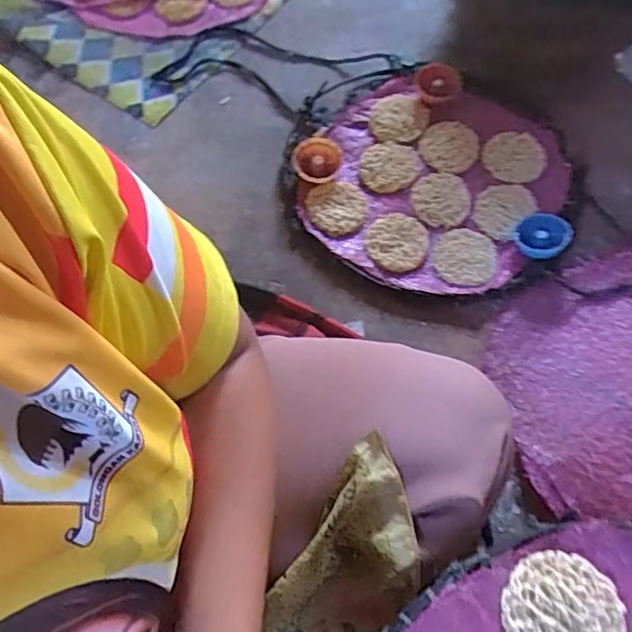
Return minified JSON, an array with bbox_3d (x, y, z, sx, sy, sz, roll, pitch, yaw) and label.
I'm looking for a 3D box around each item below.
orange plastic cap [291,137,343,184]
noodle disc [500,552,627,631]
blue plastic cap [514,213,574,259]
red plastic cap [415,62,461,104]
[{"bbox_3d":[0.001,-0.202,0.760,0.064,0.014,0.055,3,102,0],"label":"orange plastic cap"},{"bbox_3d":[0.159,0.192,0.370,0.075,0.006,0.075,0,66,0],"label":"noodle disc"},{"bbox_3d":[0.271,-0.097,0.702,0.062,0.013,0.062,-8,56,12],"label":"blue plastic cap"},{"bbox_3d":[0.167,-0.318,0.799,0.060,0.022,0.062,0,66,0],"label":"red plastic cap"}]

